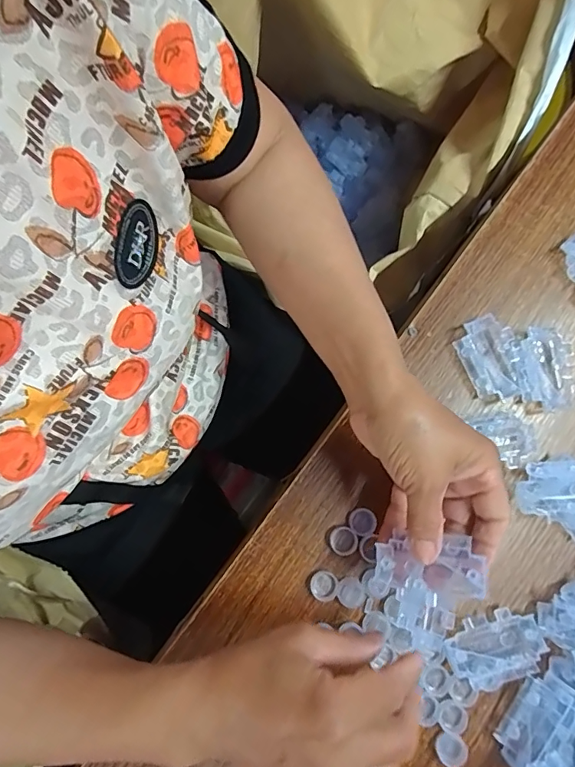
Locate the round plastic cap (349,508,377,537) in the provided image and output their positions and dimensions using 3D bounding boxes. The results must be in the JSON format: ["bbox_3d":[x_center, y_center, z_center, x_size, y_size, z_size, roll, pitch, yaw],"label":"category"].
[{"bbox_3d":[0.057,0.106,0.347,0.021,0.007,0.020,0,81,-1],"label":"round plastic cap"}]

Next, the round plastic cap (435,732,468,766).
[{"bbox_3d":[0.116,0.260,0.321,0.021,0.006,0.020,0,81,-1],"label":"round plastic cap"}]

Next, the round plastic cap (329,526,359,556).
[{"bbox_3d":[0.043,0.119,0.344,0.021,0.005,0.020,0,81,-1],"label":"round plastic cap"}]

